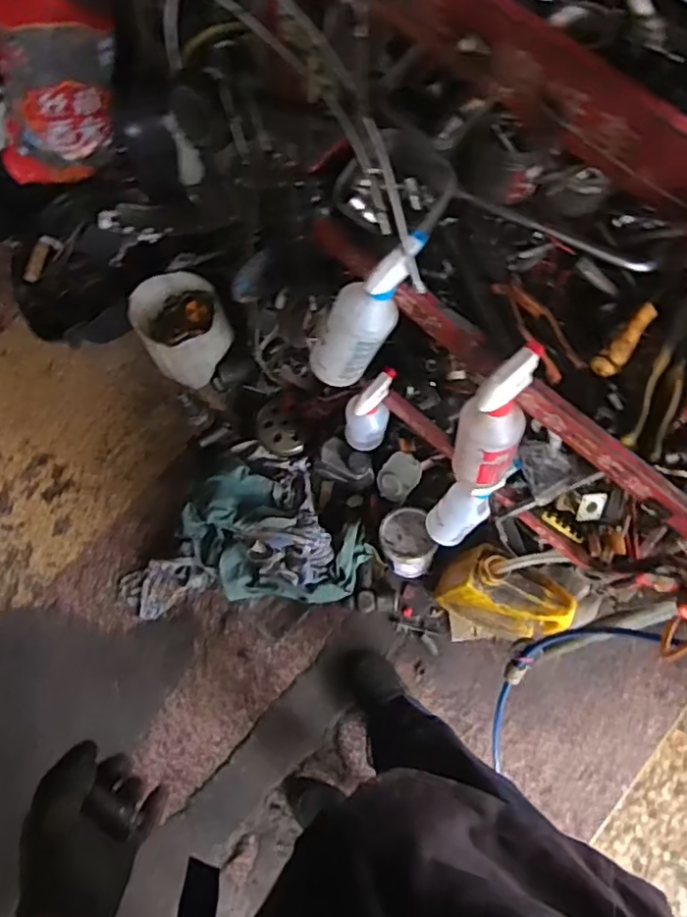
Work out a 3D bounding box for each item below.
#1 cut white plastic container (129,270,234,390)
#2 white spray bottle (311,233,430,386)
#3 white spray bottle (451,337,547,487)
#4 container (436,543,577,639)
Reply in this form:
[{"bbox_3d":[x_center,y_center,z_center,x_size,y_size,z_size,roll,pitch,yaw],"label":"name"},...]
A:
[{"bbox_3d":[-0.358,-0.302,1.351,0.182,0.190,0.225,-32,77,-8],"label":"cut white plastic container"},{"bbox_3d":[0.019,-0.162,0.710,0.064,0.211,0.080,47,46,10],"label":"white spray bottle"},{"bbox_3d":[0.176,-0.036,0.715,0.080,0.217,0.064,5,52,1],"label":"white spray bottle"},{"bbox_3d":[0.309,0.269,1.192,0.228,0.305,0.132,21,76,6],"label":"container"}]

